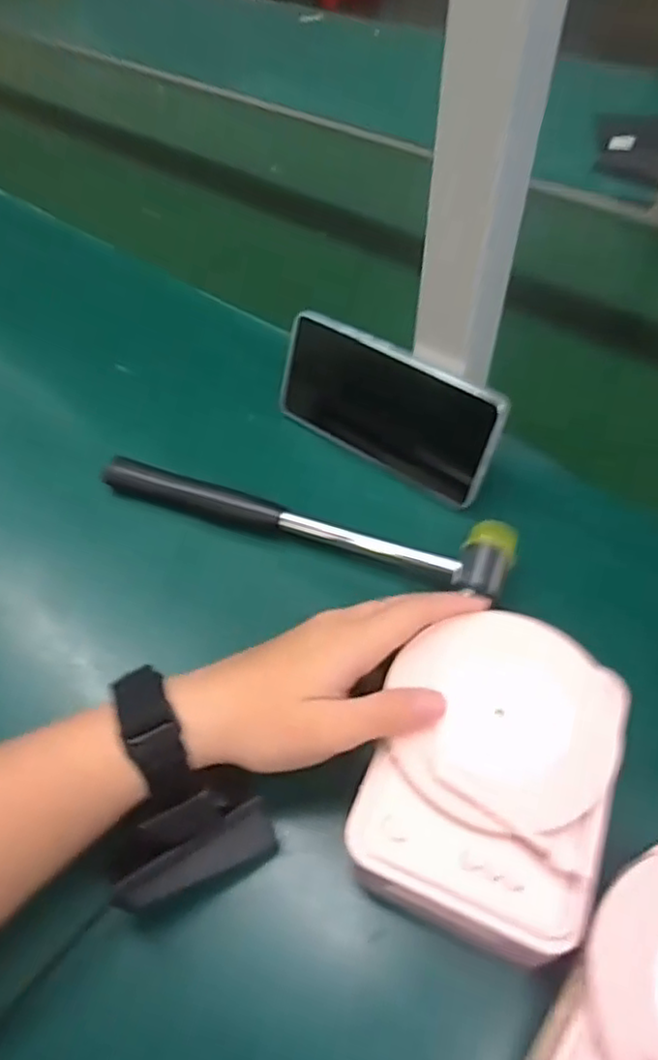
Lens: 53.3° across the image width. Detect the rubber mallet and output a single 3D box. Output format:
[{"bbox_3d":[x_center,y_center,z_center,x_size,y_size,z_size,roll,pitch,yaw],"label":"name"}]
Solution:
[{"bbox_3d":[-0.018,-0.009,0.423,0.266,0.032,0.056,15,52,17],"label":"rubber mallet"}]

